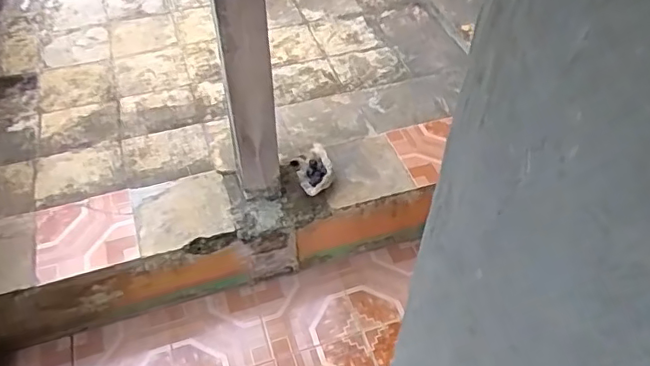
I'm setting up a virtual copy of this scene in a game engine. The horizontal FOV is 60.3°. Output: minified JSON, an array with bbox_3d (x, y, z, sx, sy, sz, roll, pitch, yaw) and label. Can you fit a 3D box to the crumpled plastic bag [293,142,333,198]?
[{"bbox_3d":[-0.039,-0.053,1.898,0.124,0.048,0.199,-12,49,-11],"label":"crumpled plastic bag"}]

